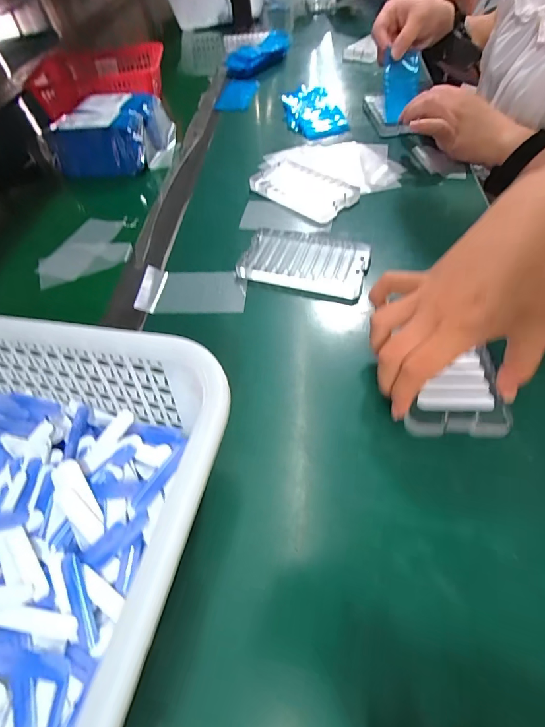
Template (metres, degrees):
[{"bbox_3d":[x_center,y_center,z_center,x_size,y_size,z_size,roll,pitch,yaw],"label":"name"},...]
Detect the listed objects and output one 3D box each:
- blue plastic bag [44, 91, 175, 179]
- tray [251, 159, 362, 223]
[{"bbox_3d":[-0.228,-0.328,0.532,0.155,0.061,0.116,1,52,1],"label":"blue plastic bag"},{"bbox_3d":[0.037,-0.214,0.454,0.128,0.018,0.068,35,64,26],"label":"tray"}]

